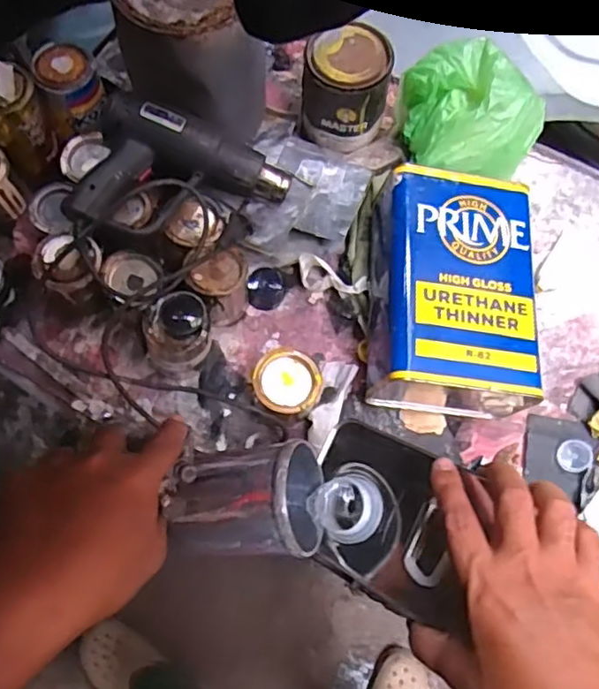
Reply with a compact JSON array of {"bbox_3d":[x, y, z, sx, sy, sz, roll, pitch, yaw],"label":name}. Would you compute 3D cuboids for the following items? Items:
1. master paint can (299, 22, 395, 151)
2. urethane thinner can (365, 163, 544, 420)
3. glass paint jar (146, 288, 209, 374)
[{"bbox_3d":[0.055,-0.316,0.779,0.110,0.121,0.091,3,70,3],"label":"master paint can"},{"bbox_3d":[0.168,-0.056,0.703,0.166,0.121,0.248,3,70,3],"label":"urethane thinner can"},{"bbox_3d":[-0.135,-0.011,0.698,0.077,0.076,0.070,-21,71,-6],"label":"glass paint jar"}]

